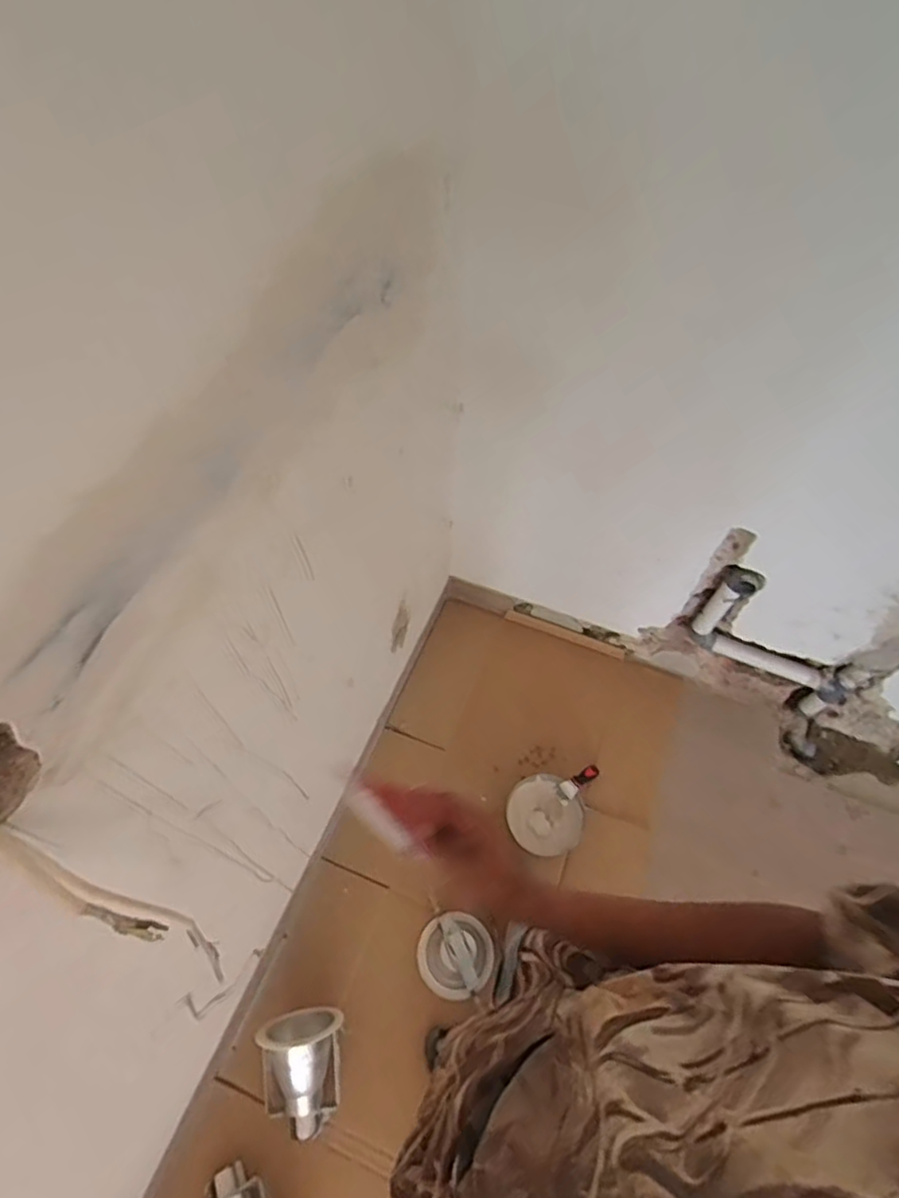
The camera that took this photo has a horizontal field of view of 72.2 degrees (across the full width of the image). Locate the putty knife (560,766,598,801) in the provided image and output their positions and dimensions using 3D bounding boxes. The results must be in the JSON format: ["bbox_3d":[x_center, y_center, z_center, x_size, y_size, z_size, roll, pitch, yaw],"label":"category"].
[{"bbox_3d":[0.331,0.453,1.547,0.041,0.029,0.167,45,29,24],"label":"putty knife"}]

